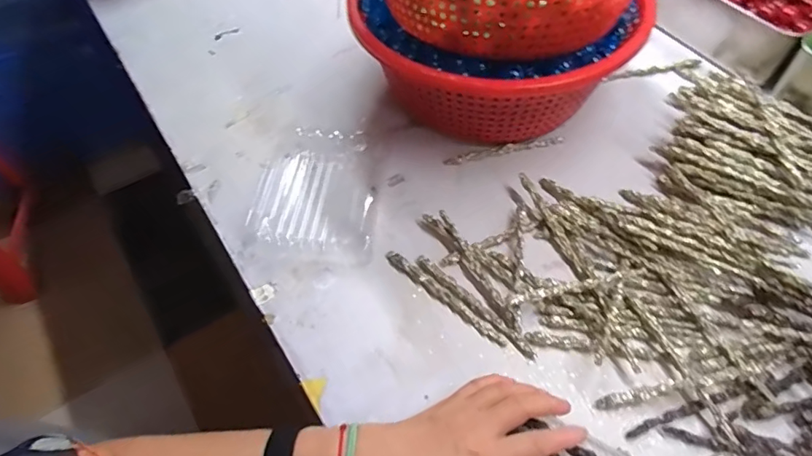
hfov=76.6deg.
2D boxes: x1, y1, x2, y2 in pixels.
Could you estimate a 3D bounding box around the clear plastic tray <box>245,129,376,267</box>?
[{"bbox_3d":[-0.106,-0.044,0.609,0.138,0.026,0.184,1,54,3],"label":"clear plastic tray"}]

